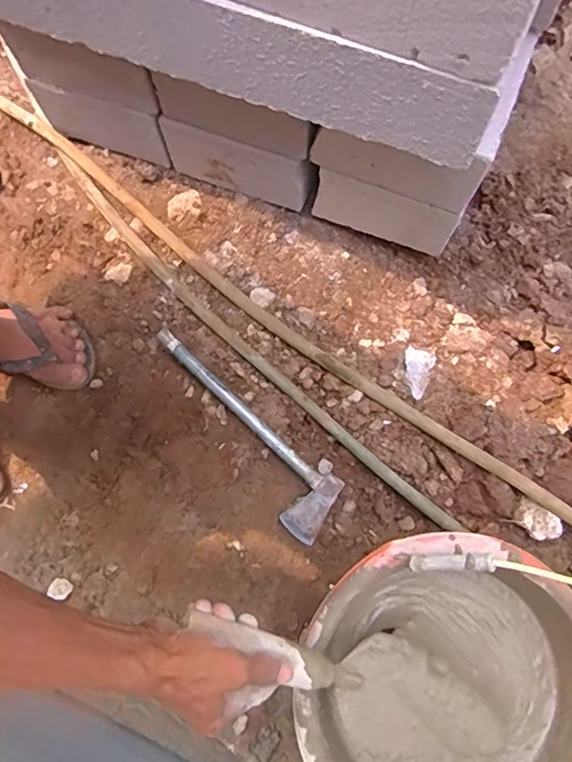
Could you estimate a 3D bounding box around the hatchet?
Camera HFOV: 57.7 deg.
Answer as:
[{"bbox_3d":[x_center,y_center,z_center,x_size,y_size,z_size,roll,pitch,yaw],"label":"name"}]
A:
[{"bbox_3d":[-0.061,0.063,0.717,0.097,0.062,0.349,-43,77,-13],"label":"hatchet"}]

